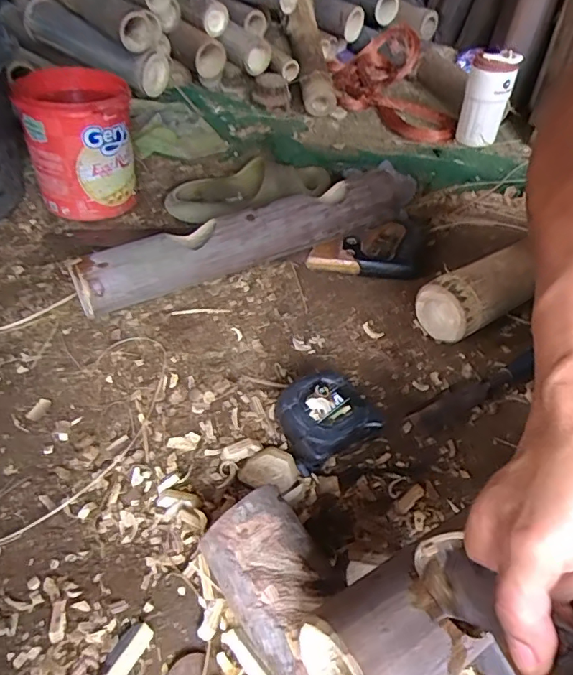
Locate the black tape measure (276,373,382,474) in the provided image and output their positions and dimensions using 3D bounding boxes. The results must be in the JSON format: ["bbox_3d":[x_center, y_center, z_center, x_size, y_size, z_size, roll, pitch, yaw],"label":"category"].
[{"bbox_3d":[0.038,0.077,0.468,0.087,0.046,0.080,-18,51,-21],"label":"black tape measure"}]

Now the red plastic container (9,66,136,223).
[{"bbox_3d":[-0.277,-0.262,0.672,0.132,0.161,0.140,-13,50,-18],"label":"red plastic container"}]

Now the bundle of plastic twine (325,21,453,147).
[{"bbox_3d":[0.223,-0.590,1.098,0.243,0.073,0.514,2,47,-4],"label":"bundle of plastic twine"}]

